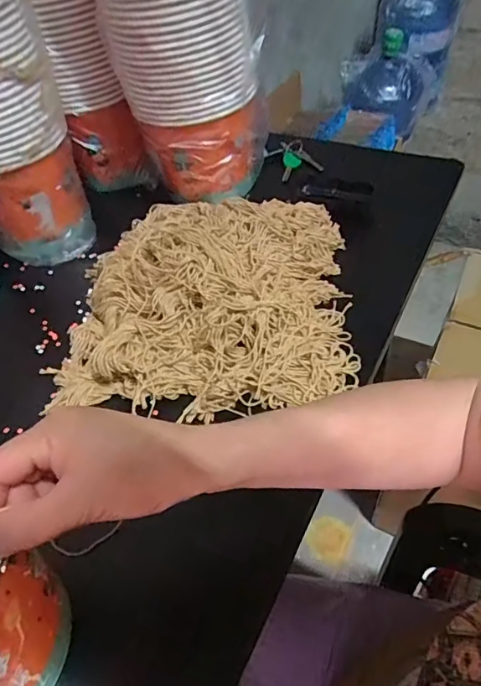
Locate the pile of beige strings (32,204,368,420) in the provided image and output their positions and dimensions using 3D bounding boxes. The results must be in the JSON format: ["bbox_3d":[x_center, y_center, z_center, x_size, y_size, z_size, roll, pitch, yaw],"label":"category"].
[{"bbox_3d":[-0.038,-0.072,0.539,0.299,0.067,0.300,1,48,6],"label":"pile of beige strings"}]

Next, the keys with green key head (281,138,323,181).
[{"bbox_3d":[0.093,-0.283,0.746,0.060,0.016,0.086,-2,48,3],"label":"keys with green key head"}]

